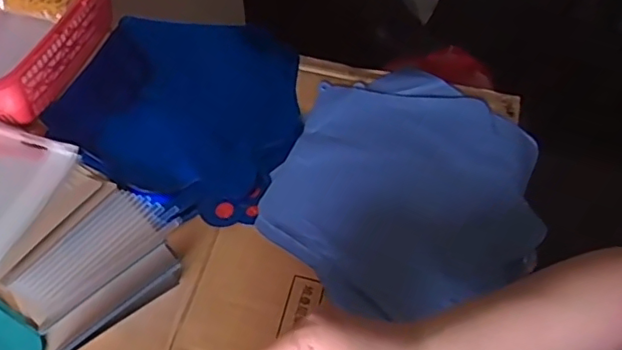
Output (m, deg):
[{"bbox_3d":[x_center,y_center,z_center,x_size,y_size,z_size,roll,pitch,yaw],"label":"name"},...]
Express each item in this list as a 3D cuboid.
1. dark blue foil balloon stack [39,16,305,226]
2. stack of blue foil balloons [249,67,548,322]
[{"bbox_3d":[-0.126,-0.071,0.575,0.238,0.024,0.224,20,59,12],"label":"dark blue foil balloon stack"},{"bbox_3d":[0.091,0.008,0.528,0.226,0.020,0.253,19,58,12],"label":"stack of blue foil balloons"}]

